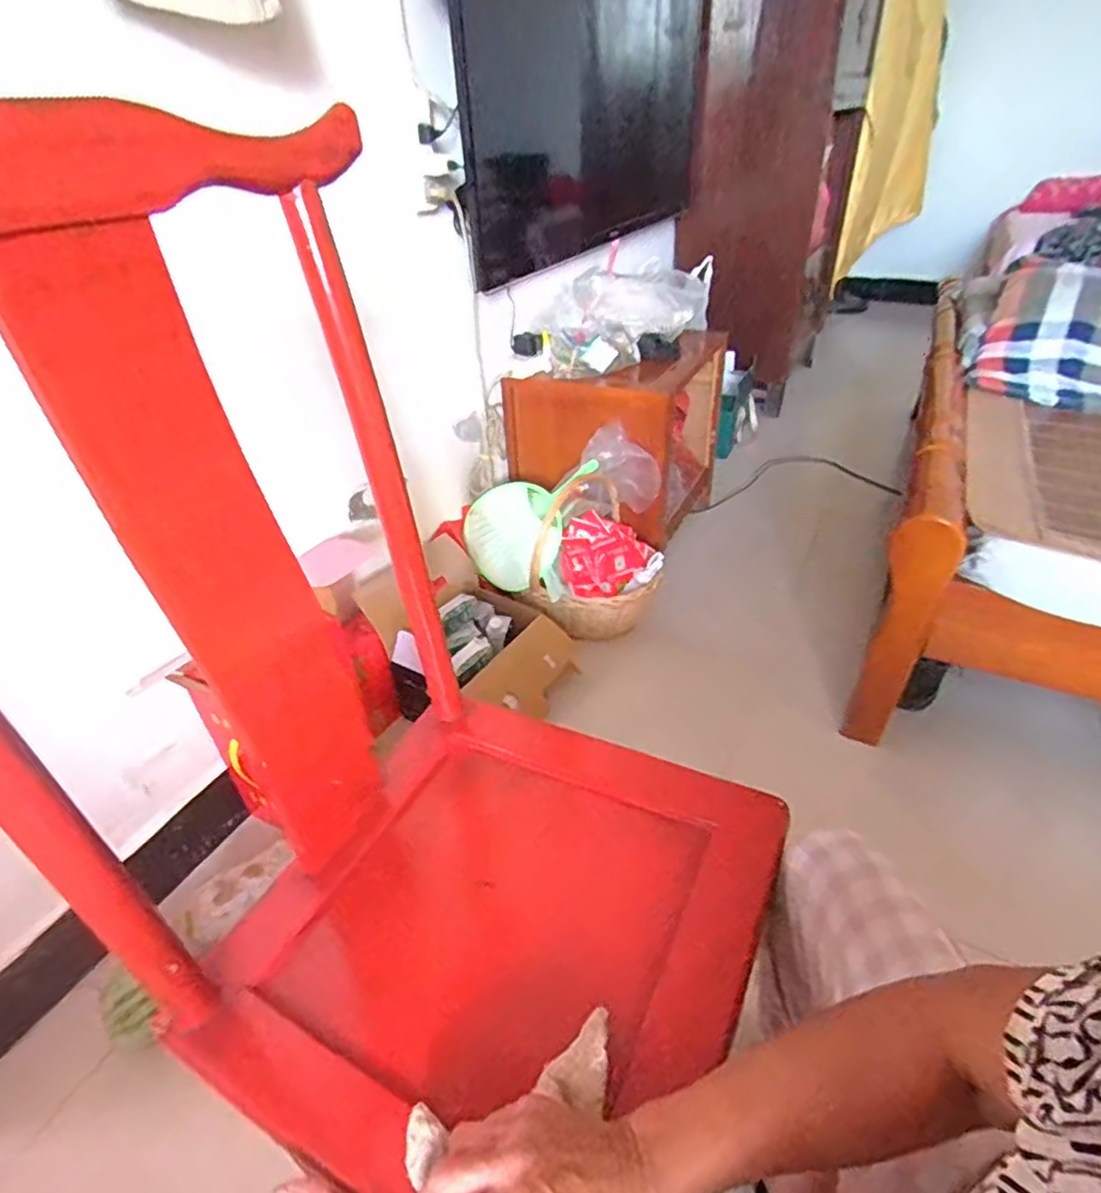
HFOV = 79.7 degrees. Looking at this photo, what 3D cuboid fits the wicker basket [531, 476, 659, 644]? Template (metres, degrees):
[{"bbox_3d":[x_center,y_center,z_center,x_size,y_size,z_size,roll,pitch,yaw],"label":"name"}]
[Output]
[{"bbox_3d":[0.082,-0.105,1.449,0.293,0.232,0.287,-4,36,1],"label":"wicker basket"}]

